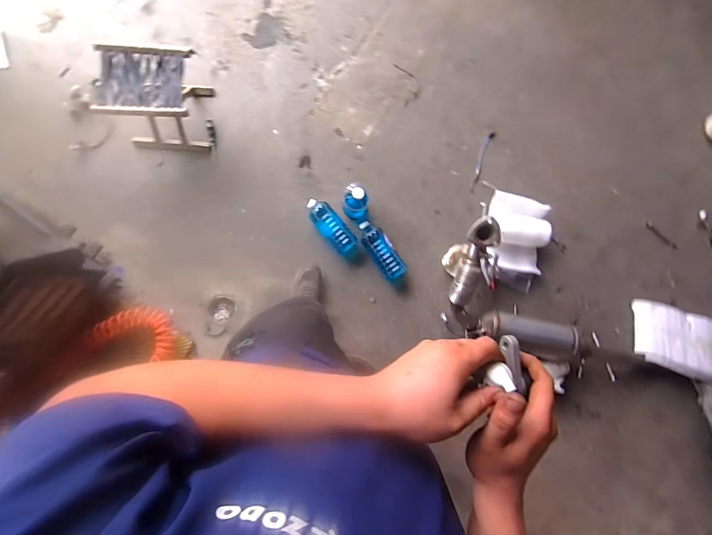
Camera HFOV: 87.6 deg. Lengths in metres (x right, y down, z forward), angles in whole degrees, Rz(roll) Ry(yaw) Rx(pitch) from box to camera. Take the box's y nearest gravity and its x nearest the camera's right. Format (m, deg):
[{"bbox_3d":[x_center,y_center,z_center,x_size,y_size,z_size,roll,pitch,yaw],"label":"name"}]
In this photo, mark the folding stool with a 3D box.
[{"bbox_3d":[-0.682,-0.586,1.302,0.277,0.285,0.270,1,88,-5],"label":"folding stool"}]

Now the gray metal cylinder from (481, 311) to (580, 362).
[{"bbox_3d":[0.668,0.265,1.407,0.385,0.110,0.146,11,87,-4],"label":"gray metal cylinder"}]

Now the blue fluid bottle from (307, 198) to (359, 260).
[{"bbox_3d":[-0.087,-0.149,1.423,0.082,0.111,0.262,-43,92,-5],"label":"blue fluid bottle"}]

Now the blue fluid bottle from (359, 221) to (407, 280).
[{"bbox_3d":[0.101,-0.068,1.421,0.085,0.085,0.249,-35,91,-5],"label":"blue fluid bottle"}]

